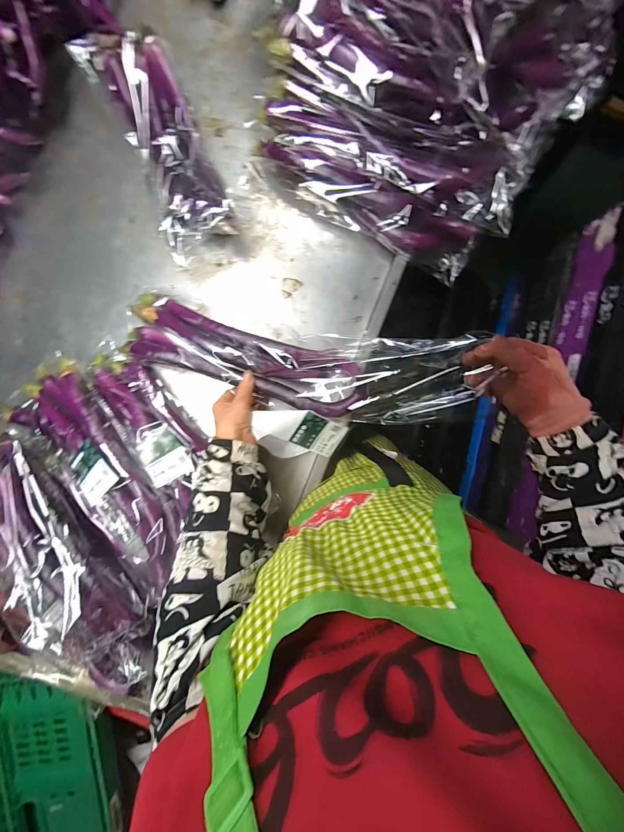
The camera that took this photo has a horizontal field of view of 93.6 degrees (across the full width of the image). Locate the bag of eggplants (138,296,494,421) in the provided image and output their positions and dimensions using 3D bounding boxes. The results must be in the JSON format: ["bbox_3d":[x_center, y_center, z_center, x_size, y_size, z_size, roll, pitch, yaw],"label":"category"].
[{"bbox_3d":[-0.036,-0.081,0.454,0.495,0.092,0.128,11,90,6],"label":"bag of eggplants"}]

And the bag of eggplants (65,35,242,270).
[{"bbox_3d":[-0.234,-0.431,0.465,0.127,0.068,0.369,-25,90,0],"label":"bag of eggplants"}]

